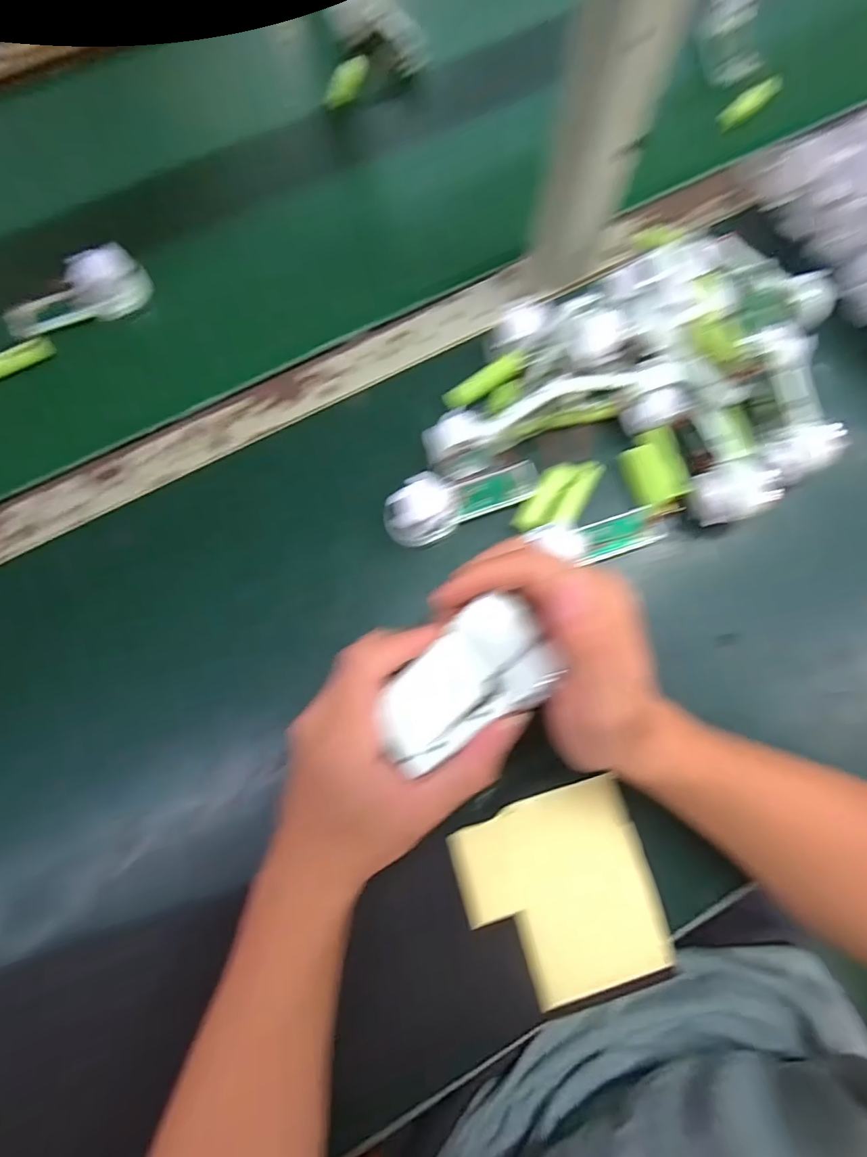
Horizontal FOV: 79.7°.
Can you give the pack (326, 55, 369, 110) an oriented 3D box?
[{"bbox_3d":[-0.081,-0.457,0.478,0.050,0.017,0.018,-37,77,18],"label":"pack"}]

